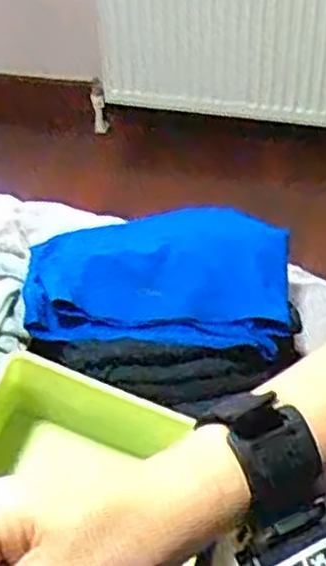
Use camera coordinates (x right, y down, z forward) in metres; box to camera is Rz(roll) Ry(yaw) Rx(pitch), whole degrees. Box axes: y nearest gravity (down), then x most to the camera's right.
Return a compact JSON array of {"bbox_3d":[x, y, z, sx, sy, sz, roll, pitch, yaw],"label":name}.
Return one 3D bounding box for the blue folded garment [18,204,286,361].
[{"bbox_3d":[-0.005,-0.014,0.977,0.337,0.058,0.228,1,51,-11],"label":"blue folded garment"}]

